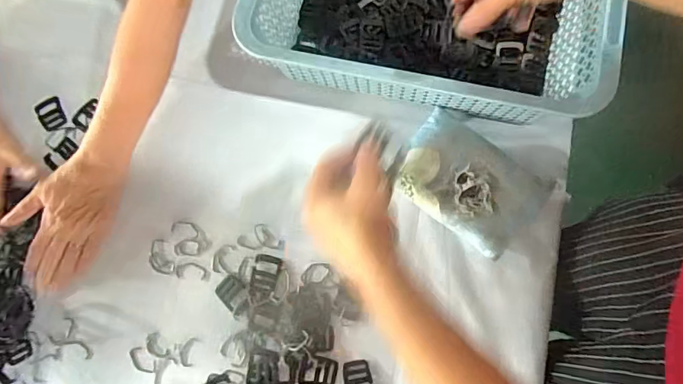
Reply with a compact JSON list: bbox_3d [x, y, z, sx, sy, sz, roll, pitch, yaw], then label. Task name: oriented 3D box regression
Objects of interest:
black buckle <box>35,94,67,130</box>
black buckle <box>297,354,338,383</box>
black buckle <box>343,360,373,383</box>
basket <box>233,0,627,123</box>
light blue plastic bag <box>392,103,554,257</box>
[{"bbox_3d":[-0.374,-0.101,0.593,0.030,0.009,0.041,-29,78,-6],"label":"black buckle"},{"bbox_3d":[-0.026,0.200,0.512,0.041,0.004,0.033,13,77,4],"label":"black buckle"},{"bbox_3d":[0.017,0.207,0.506,0.032,0.004,0.041,-10,77,-1],"label":"black buckle"},{"bbox_3d":[0.096,-0.235,0.548,0.379,0.133,0.288,11,77,3],"label":"basket"},{"bbox_3d":[0.153,-0.013,0.542,0.158,0.037,0.126,37,80,9],"label":"light blue plastic bag"}]

